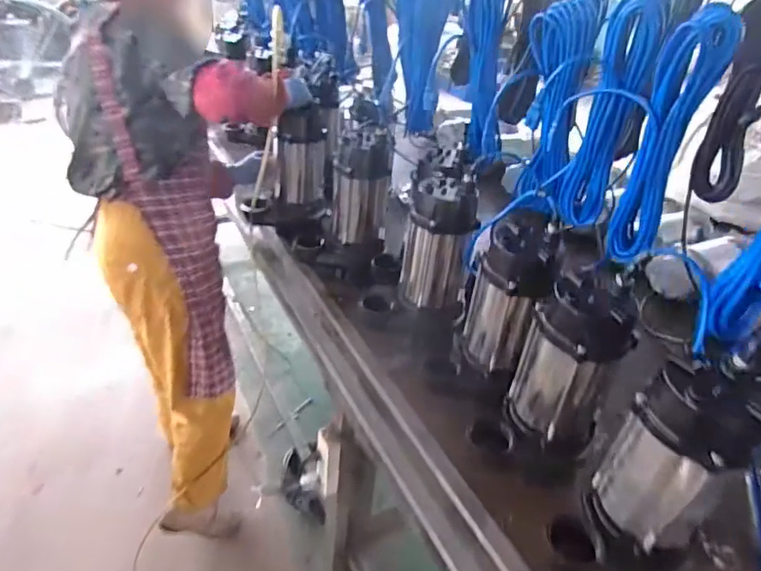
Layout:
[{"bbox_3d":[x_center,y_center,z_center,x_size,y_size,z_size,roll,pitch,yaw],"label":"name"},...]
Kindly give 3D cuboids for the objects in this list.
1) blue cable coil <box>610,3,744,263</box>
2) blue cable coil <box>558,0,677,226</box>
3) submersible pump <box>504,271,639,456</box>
[{"bbox_3d":[0.385,-0.188,0.707,0.077,0.341,0.046,20,38,20],"label":"blue cable coil"},{"bbox_3d":[0.348,-0.250,0.783,0.081,0.346,0.054,20,38,20],"label":"blue cable coil"},{"bbox_3d":[0.276,0.117,0.753,0.135,0.251,0.118,20,38,20],"label":"submersible pump"}]

